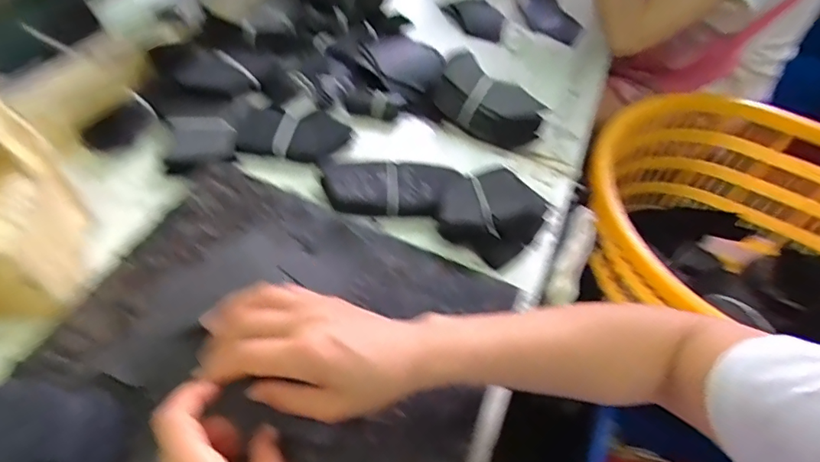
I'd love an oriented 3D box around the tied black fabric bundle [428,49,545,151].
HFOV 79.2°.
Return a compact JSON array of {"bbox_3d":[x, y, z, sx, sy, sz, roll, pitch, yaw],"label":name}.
[{"bbox_3d":[0.106,-0.167,0.659,0.144,0.052,0.072,34,55,16],"label":"tied black fabric bundle"}]

